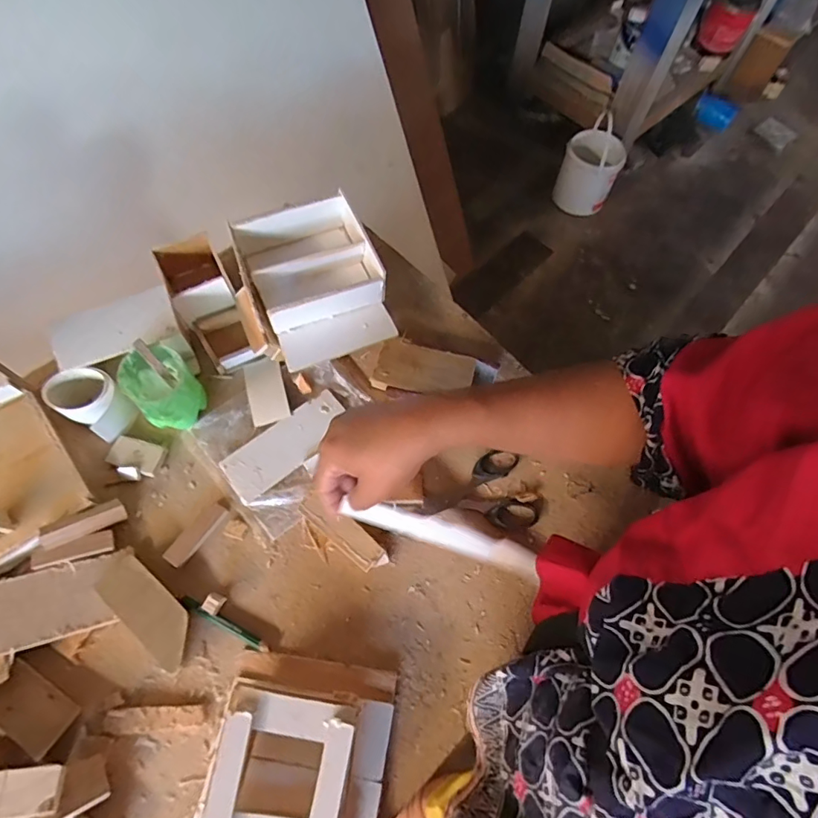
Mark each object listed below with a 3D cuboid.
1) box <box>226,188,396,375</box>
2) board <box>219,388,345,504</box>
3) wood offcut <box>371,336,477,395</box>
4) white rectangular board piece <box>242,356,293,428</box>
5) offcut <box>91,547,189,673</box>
[{"bbox_3d":[-0.099,-0.129,0.523,0.133,0.077,0.154,-22,68,-12],"label":"box"},{"bbox_3d":[-0.120,0.033,0.492,0.131,0.005,0.049,-39,72,-18],"label":"board"},{"bbox_3d":[0.016,-0.040,0.538,0.102,0.020,0.058,16,65,5],"label":"wood offcut"},{"bbox_3d":[-0.150,-0.020,0.520,0.038,0.008,0.074,-15,67,-9],"label":"white rectangular board piece"},{"bbox_3d":[-0.217,0.165,0.412,0.101,0.006,0.039,42,55,8],"label":"offcut"}]

